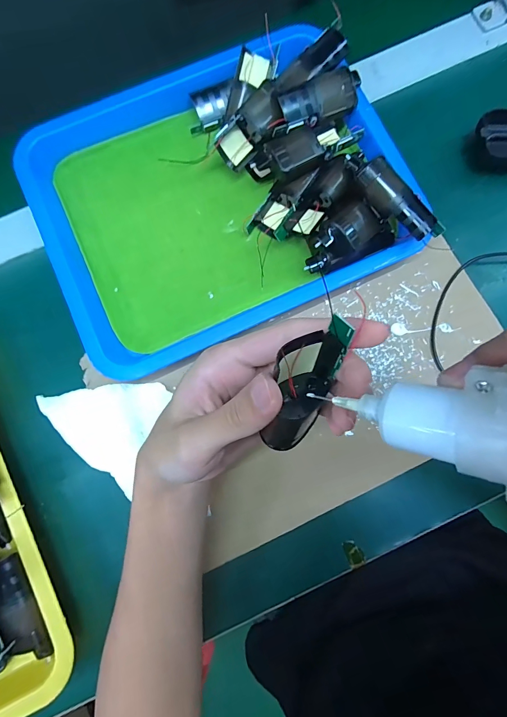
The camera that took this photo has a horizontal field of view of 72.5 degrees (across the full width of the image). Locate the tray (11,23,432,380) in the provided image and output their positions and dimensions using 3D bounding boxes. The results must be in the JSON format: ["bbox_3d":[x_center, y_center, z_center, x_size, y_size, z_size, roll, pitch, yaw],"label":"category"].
[{"bbox_3d":[-0.034,-0.162,0.326,0.328,0.047,0.270,-23,82,-2],"label":"tray"}]

